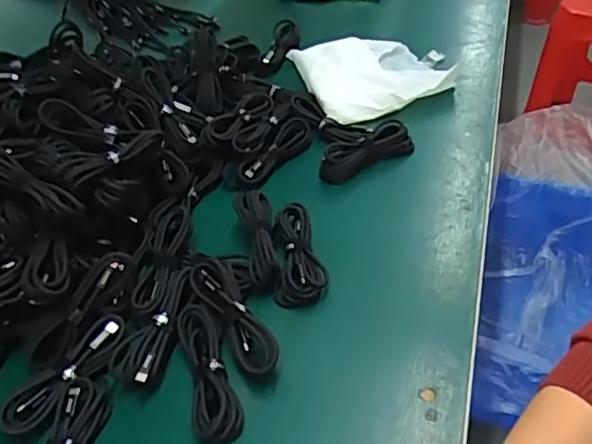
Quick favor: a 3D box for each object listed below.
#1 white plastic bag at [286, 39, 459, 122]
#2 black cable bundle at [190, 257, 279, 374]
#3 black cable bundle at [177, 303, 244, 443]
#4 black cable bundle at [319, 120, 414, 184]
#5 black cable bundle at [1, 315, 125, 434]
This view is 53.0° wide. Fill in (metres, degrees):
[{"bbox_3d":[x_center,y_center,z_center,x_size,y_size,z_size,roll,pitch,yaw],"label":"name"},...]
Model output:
[{"bbox_3d":[0.105,-0.194,0.758,0.190,0.028,0.170,-14,43,-7],"label":"white plastic bag"},{"bbox_3d":[-0.050,0.073,0.474,0.028,0.024,0.112,-24,59,-23],"label":"black cable bundle"},{"bbox_3d":[-0.067,0.112,0.450,0.034,0.023,0.110,-15,43,-8],"label":"black cable bundle"},{"bbox_3d":[0.076,-0.075,0.629,0.111,0.030,0.034,-29,47,-22],"label":"black cable bundle"},{"bbox_3d":[-0.175,0.117,0.458,0.025,0.022,0.108,24,51,30],"label":"black cable bundle"}]

